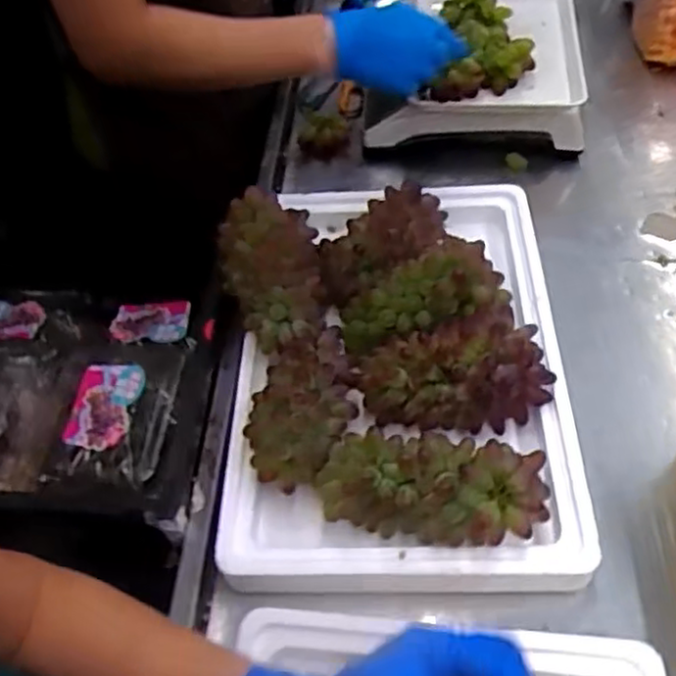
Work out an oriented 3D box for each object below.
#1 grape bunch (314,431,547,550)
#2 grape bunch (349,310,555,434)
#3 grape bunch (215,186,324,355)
[{"bbox_3d":[0.074,0.115,0.567,0.179,0.055,0.082,6,52,9],"label":"grape bunch"},{"bbox_3d":[0.103,0.030,0.635,0.169,0.076,0.089,-9,52,-3],"label":"grape bunch"},{"bbox_3d":[-0.065,-0.069,0.687,0.094,0.055,0.173,-11,52,-4],"label":"grape bunch"}]

